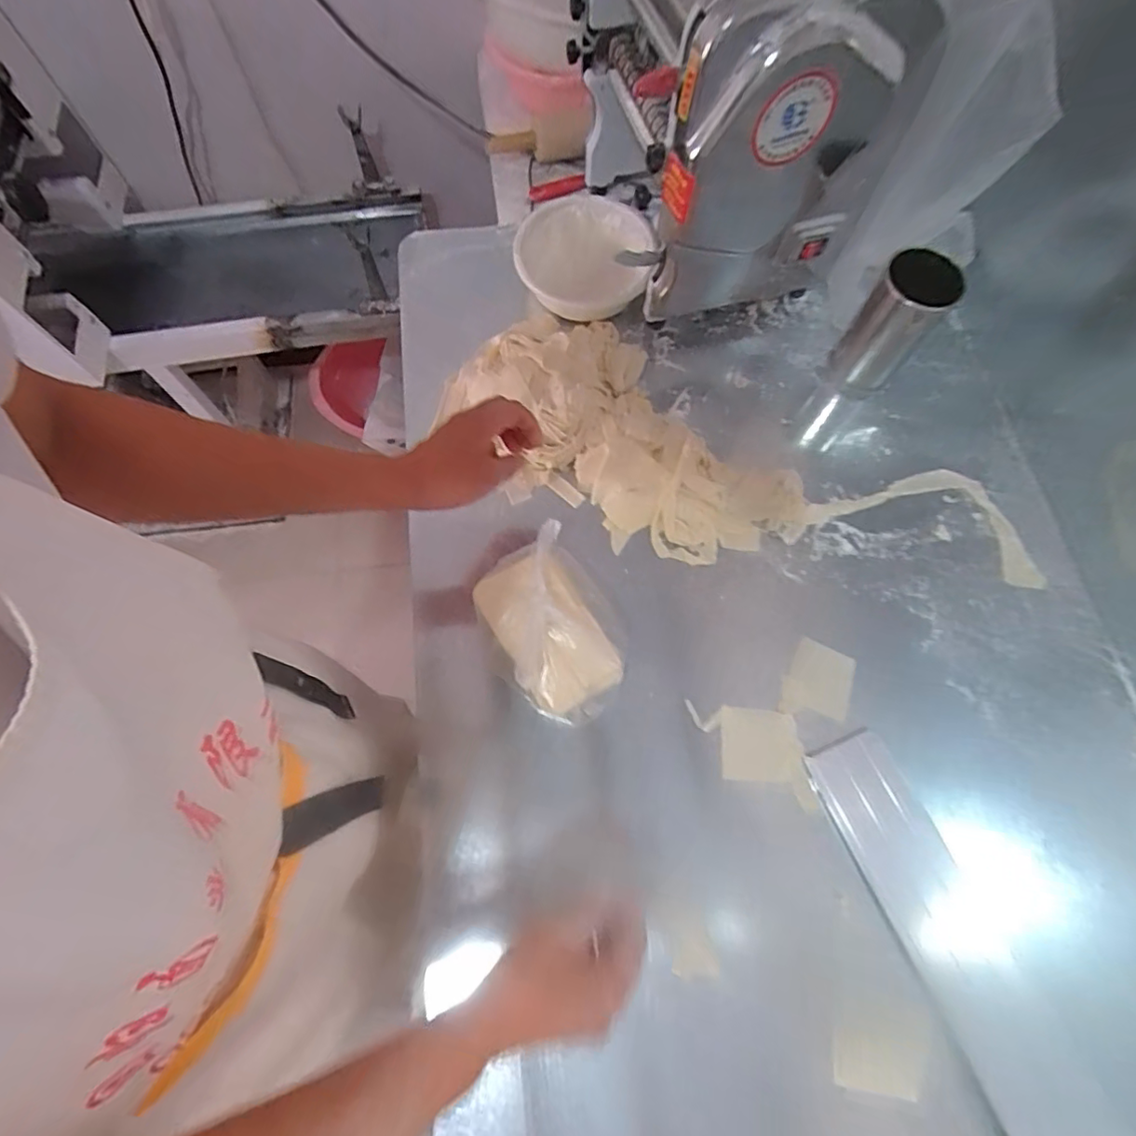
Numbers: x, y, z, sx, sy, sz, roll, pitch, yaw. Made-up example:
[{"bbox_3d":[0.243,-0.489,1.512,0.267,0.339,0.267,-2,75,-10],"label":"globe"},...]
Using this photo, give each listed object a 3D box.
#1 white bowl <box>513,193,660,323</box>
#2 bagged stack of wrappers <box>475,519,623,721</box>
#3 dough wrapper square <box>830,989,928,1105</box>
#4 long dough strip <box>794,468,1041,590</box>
[{"bbox_3d":[0.021,-0.422,0.778,0.178,0.079,0.173,0,71,0],"label":"white bowl"},{"bbox_3d":[-0.013,0.064,0.610,0.138,0.077,0.189,-28,73,-9],"label":"bagged stack of wrappers"},{"bbox_3d":[0.281,0.430,0.511,0.080,0.005,0.073,8,76,4],"label":"dough wrapper square"},{"bbox_3d":[0.445,-0.072,0.706,0.290,0.011,0.128,17,72,6],"label":"long dough strip"}]

